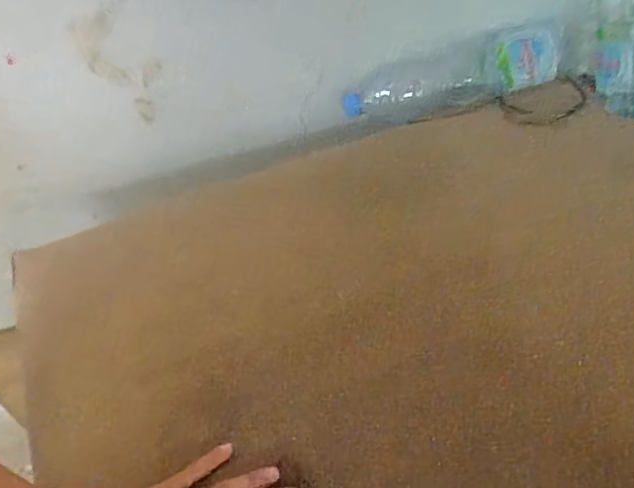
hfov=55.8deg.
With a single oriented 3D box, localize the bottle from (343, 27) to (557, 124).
[{"bbox_3d":[0.188,-0.231,0.835,0.295,0.087,0.073,-12,51,-4],"label":"bottle"}]

